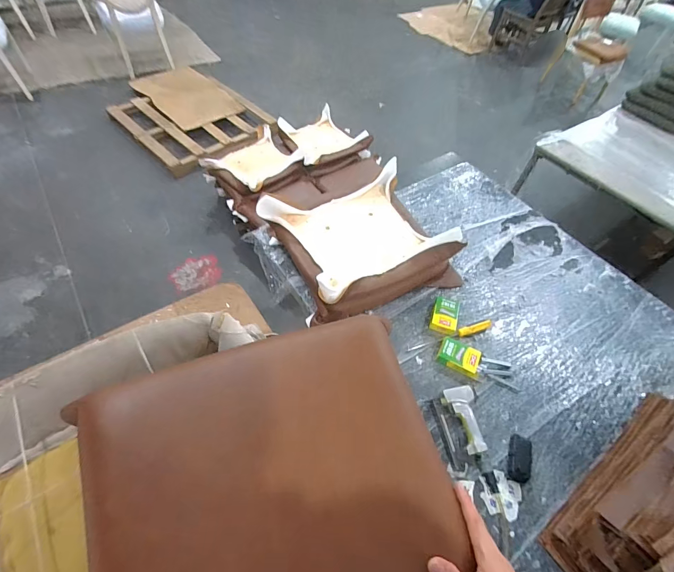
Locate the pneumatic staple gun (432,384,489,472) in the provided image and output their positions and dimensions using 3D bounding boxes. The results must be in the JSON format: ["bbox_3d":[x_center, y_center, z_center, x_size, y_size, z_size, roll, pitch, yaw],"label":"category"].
[{"bbox_3d":[0.328,0.369,0.916,0.126,0.042,0.192,-5,56,-7],"label":"pneumatic staple gun"}]

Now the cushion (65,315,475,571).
[{"bbox_3d":[-0.071,0.252,0.454,0.439,0.050,0.405,-15,58,-14],"label":"cushion"}]

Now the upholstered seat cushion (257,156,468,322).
[{"bbox_3d":[0.084,-0.146,1.180,0.509,0.176,0.460,-23,61,-20],"label":"upholstered seat cushion"}]

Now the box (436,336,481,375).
[{"bbox_3d":[0.362,0.206,1.031,0.116,0.044,0.092,22,57,11],"label":"box"}]

